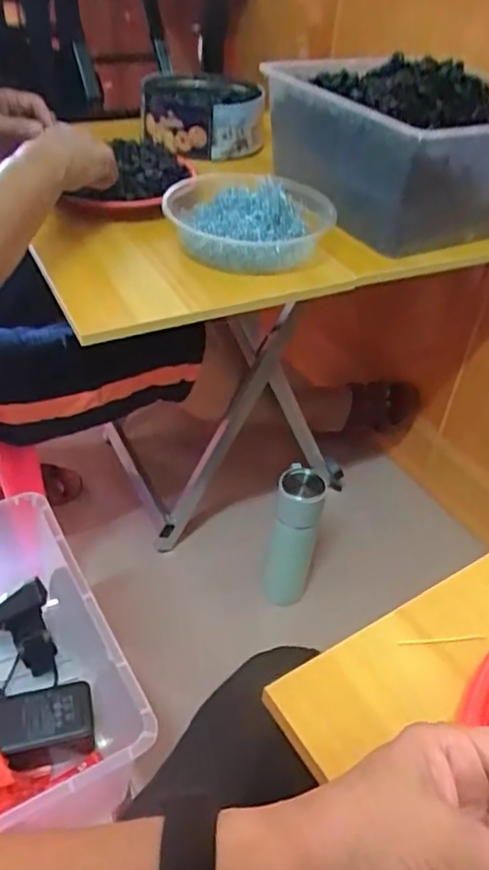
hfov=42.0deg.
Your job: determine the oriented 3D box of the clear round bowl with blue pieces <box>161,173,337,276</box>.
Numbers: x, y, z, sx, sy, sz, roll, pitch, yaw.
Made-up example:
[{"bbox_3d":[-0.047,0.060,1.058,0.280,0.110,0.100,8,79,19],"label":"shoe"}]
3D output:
[{"bbox_3d":[0.005,-0.247,0.735,0.193,0.056,0.169,1,40,-4],"label":"clear round bowl with blue pieces"}]

